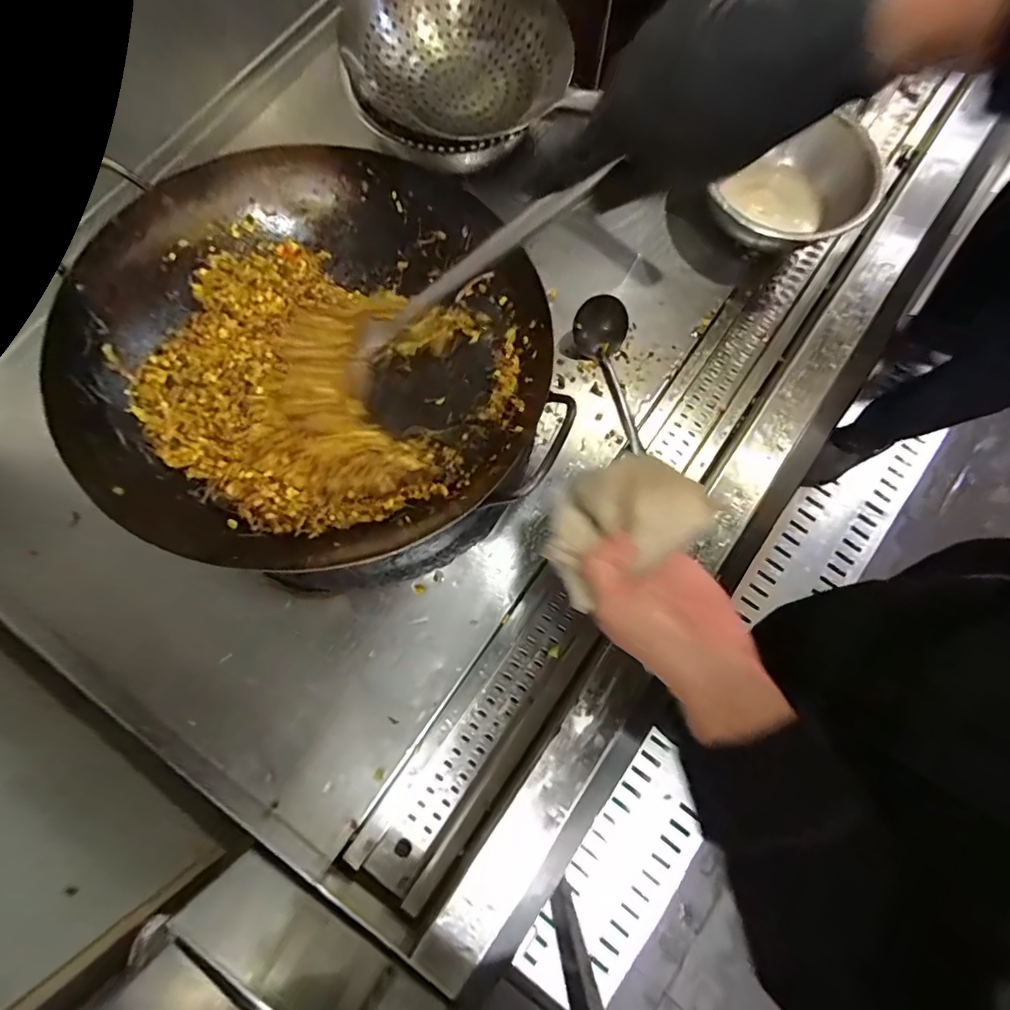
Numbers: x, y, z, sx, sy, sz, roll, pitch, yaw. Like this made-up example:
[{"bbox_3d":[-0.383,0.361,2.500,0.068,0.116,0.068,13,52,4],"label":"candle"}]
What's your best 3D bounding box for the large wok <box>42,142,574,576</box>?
[{"bbox_3d":[-0.166,-0.135,0.460,0.370,0.118,0.363,0,76,0],"label":"large wok"}]

